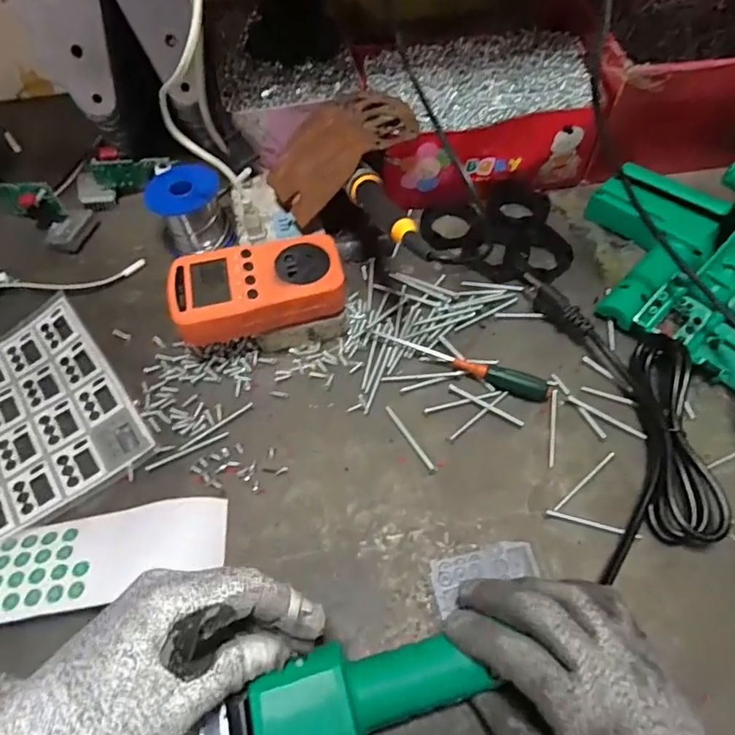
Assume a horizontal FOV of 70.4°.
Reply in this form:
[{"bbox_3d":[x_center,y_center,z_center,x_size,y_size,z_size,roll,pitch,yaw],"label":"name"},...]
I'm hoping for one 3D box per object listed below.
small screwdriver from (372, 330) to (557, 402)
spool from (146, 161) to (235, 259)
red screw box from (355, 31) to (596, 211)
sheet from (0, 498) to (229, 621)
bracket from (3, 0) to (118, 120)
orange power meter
[{"bbox_3d":[0.074,-0.003,0.409,0.146,0.014,0.018,20,61,12],"label":"small screwdriver"},{"bbox_3d":[-0.162,-0.145,0.478,0.064,0.056,0.064,0,59,0],"label":"spool"},{"bbox_3d":[0.106,-0.245,0.515,0.202,0.087,0.149,-10,59,-5],"label":"red screw box"},{"bbox_3d":[-0.200,0.128,0.336,0.210,0.014,0.058,-11,59,-6],"label":"sheet"},{"bbox_3d":[-0.243,-0.275,0.424,0.072,0.129,0.010,-18,44,-8],"label":"bracket"},{"bbox_3d":[-0.082,-0.060,0.394,0.124,0.030,0.067,-13,59,-7],"label":"orange power meter"}]

